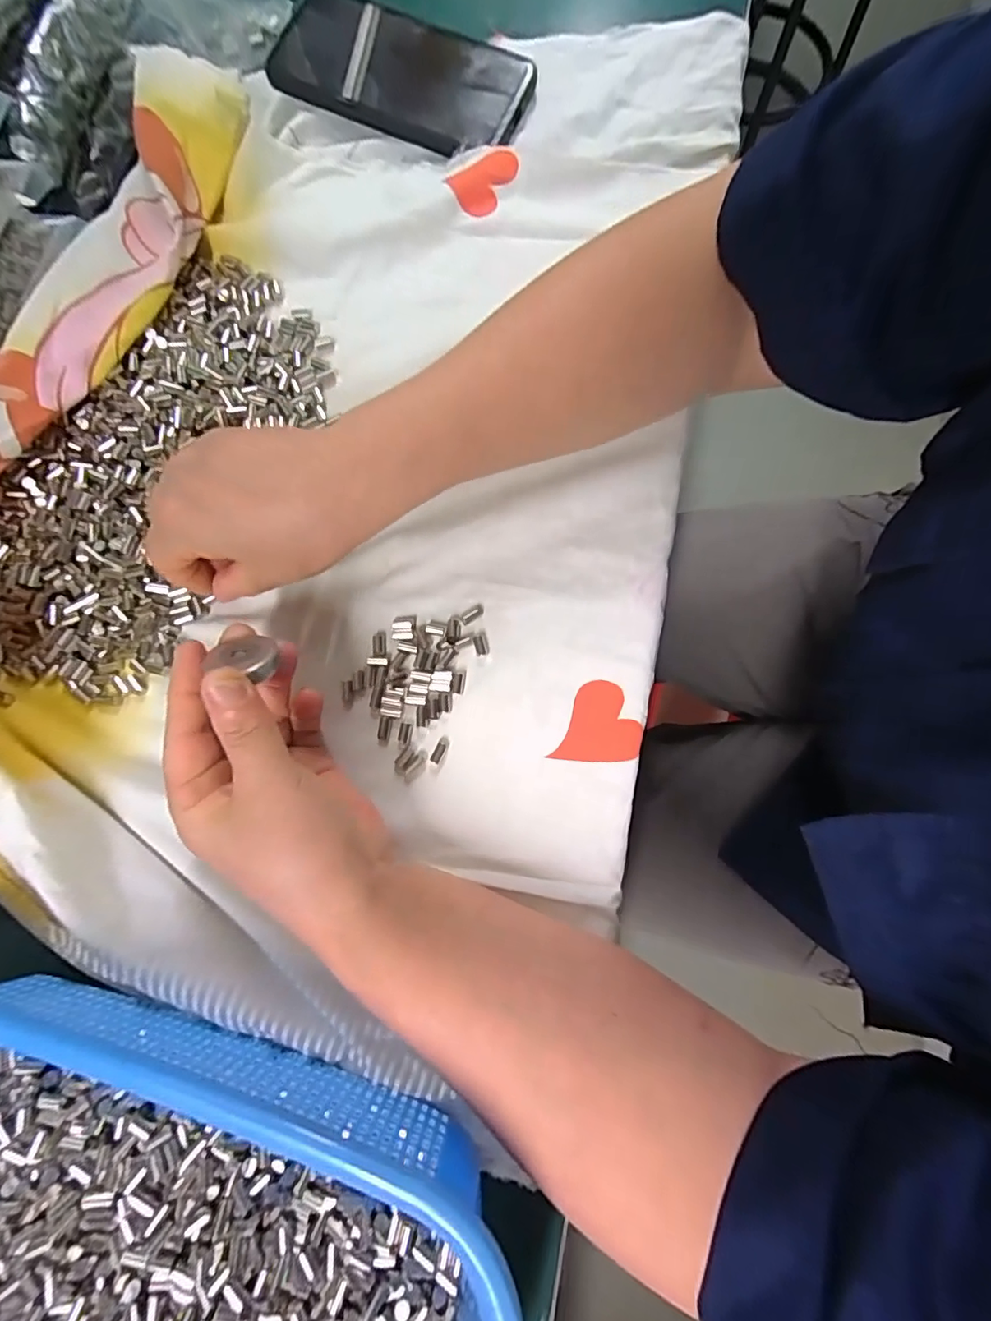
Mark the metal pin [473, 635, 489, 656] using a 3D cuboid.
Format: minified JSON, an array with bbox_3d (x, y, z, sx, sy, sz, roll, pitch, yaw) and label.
[{"bbox_3d":[-0.008,-0.008,0.278,0.007,0.004,0.011,-16,79,-4],"label":"metal pin"}]

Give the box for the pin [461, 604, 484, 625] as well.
[{"bbox_3d":[-0.012,-0.025,0.281,0.013,0.004,0.006,-34,80,-7],"label":"pin"}]

